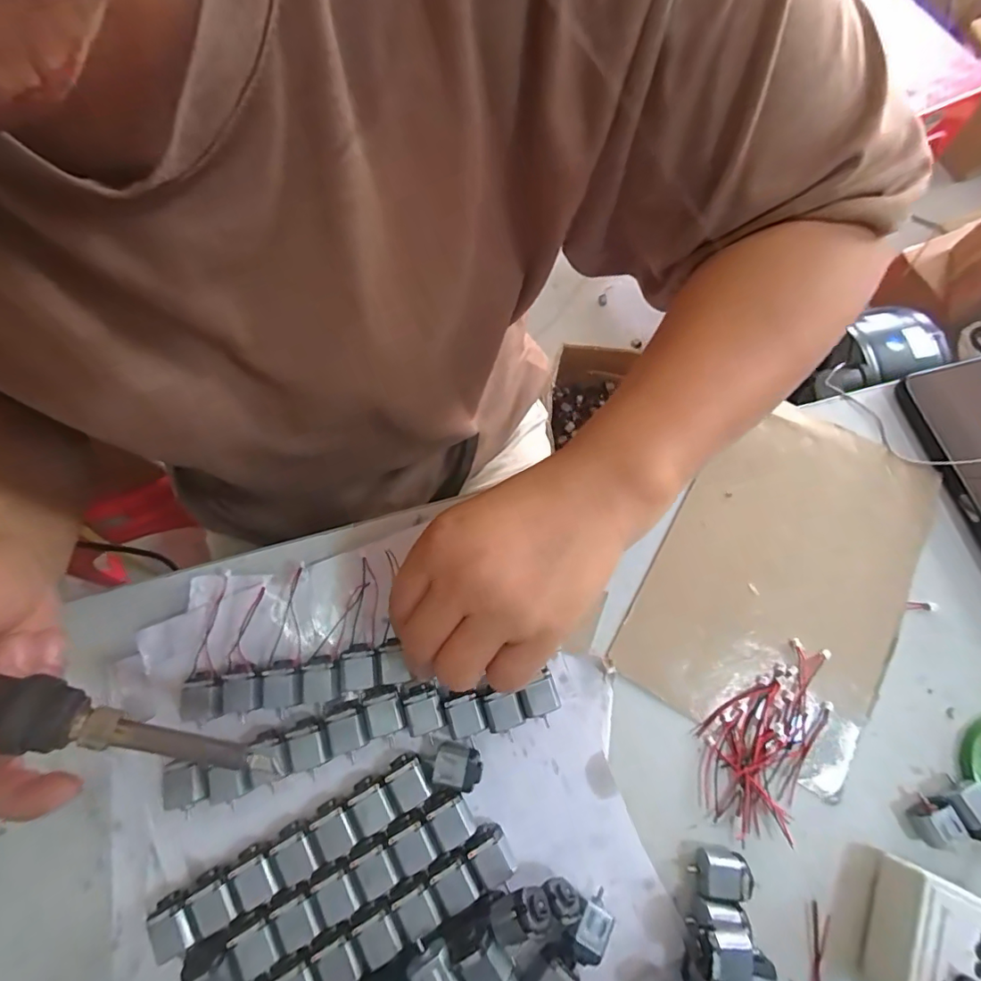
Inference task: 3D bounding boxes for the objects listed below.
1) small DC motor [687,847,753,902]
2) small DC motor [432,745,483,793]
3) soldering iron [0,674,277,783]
[{"bbox_3d":[0.110,0.184,0.241,0.024,0.014,0.019,0,72,-1],"label":"small DC motor"},{"bbox_3d":[-0.016,0.138,0.249,0.026,0.014,0.018,8,72,1],"label":"small DC motor"},{"bbox_3d":[-0.167,0.061,0.150,0.202,0.015,0.018,23,70,-17],"label":"soldering iron"}]

